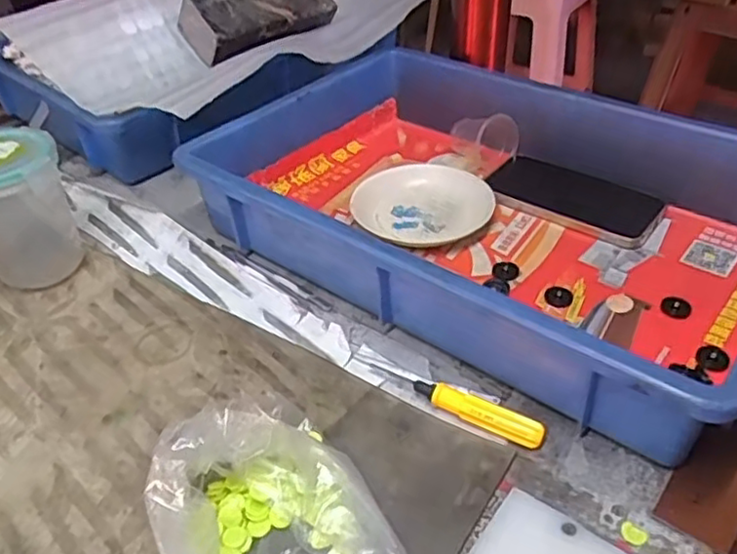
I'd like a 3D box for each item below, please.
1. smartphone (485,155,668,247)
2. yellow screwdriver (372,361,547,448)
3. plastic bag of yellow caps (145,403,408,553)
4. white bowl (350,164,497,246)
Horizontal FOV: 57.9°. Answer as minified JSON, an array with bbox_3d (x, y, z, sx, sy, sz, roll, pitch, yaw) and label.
[{"bbox_3d":[0.178,-0.069,0.584,0.145,0.017,0.078,22,45,28],"label":"smartphone"},{"bbox_3d":[0.052,0.075,0.416,0.118,0.015,0.016,23,45,28],"label":"yellow screwdriver"},{"bbox_3d":[-0.041,0.124,0.319,0.105,0.057,0.143,-14,40,-14],"label":"plastic bag of yellow caps"},{"bbox_3d":[0.046,-0.062,0.564,0.113,0.022,0.098,2,39,6],"label":"white bowl"}]

